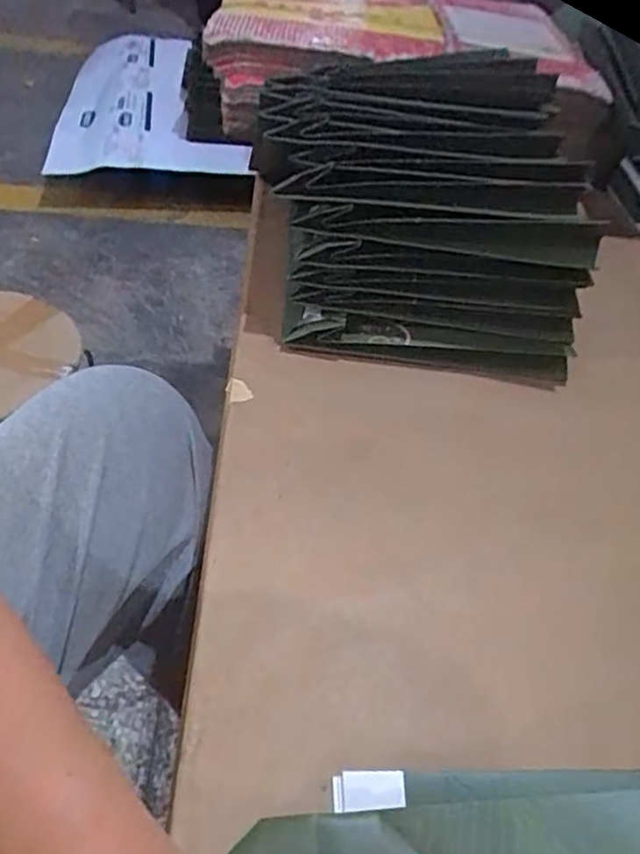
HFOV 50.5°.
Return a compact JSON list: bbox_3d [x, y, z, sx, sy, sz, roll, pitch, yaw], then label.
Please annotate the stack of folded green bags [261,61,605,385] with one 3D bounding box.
[{"bbox_3d":[0.092,-0.200,0.637,0.277,0.193,0.239,4,44,-3],"label":"stack of folded green bags"}]

